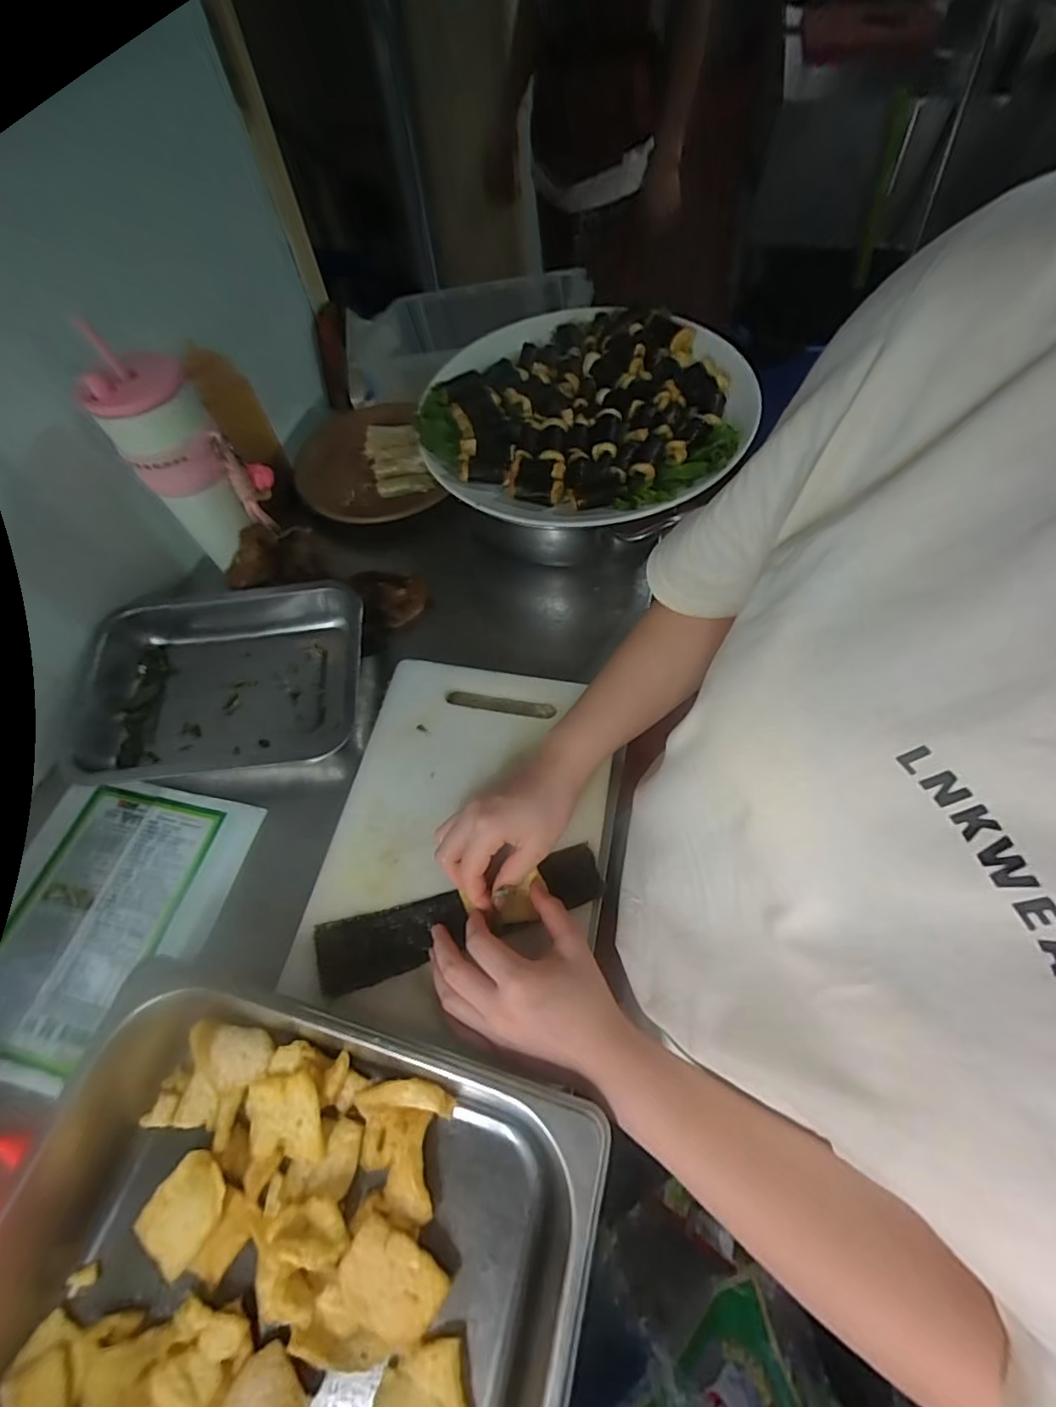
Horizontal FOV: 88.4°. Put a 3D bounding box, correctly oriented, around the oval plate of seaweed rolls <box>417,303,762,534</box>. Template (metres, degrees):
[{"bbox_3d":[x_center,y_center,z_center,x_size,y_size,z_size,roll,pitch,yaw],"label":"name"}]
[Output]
[{"bbox_3d":[0.054,-0.311,0.569,0.338,0.039,0.329,-28,61,-12],"label":"oval plate of seaweed rolls"}]

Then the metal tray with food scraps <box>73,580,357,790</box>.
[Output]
[{"bbox_3d":[-0.291,-0.016,0.520,0.270,0.058,0.191,-10,59,-1],"label":"metal tray with food scraps"}]

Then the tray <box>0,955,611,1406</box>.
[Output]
[{"bbox_3d":[-0.141,0.320,0.296,0.325,0.058,0.260,11,61,11],"label":"tray"}]

